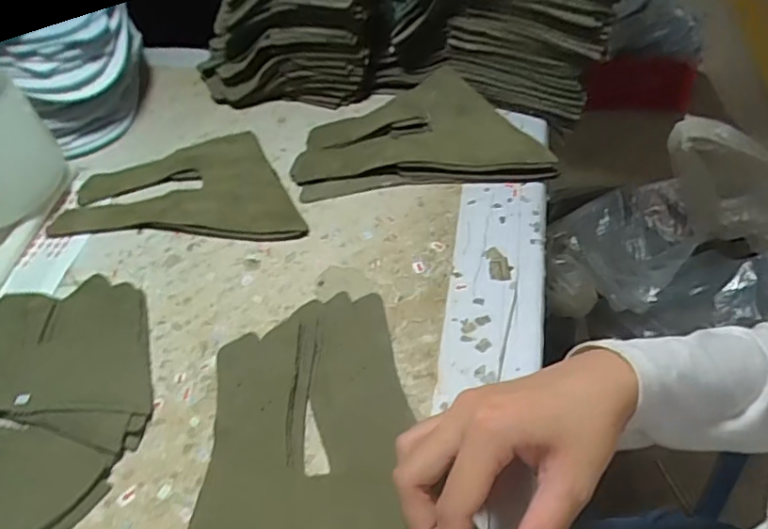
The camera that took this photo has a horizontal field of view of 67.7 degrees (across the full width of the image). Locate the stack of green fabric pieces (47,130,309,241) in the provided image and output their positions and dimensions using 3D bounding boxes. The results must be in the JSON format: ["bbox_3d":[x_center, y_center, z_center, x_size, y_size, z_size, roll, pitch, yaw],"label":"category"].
[{"bbox_3d":[-0.166,-0.073,0.501,0.208,0.015,0.132,0,46,6],"label":"stack of green fabric pieces"}]

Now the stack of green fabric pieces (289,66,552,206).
[{"bbox_3d":[0.030,-0.122,0.521,0.210,0.025,0.145,-4,46,2],"label":"stack of green fabric pieces"}]

